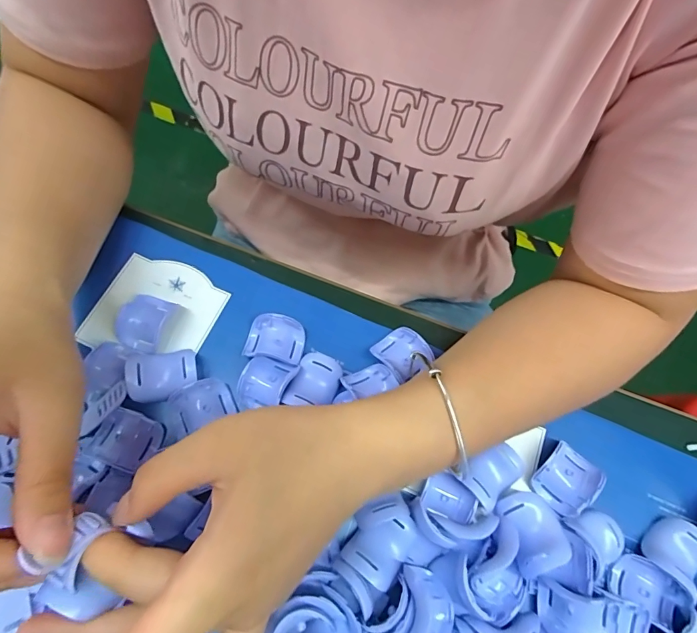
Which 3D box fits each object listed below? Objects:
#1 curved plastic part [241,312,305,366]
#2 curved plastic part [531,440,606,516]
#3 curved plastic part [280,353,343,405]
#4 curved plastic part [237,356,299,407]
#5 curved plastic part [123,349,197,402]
[{"bbox_3d":[-0.049,0.014,0.270,0.038,0.012,0.028,10,69,0],"label":"curved plastic part"},{"bbox_3d":[0.135,0.098,0.249,0.038,0.019,0.029,-38,76,-16],"label":"curved plastic part"},{"bbox_3d":[-0.021,0.042,0.258,0.028,0.013,0.037,20,70,4],"label":"curved plastic part"},{"bbox_3d":[-0.052,0.040,0.255,0.029,0.014,0.033,26,70,6],"label":"curved plastic part"},{"bbox_3d":[-0.115,0.036,0.252,0.039,0.018,0.028,-10,71,-7],"label":"curved plastic part"}]

